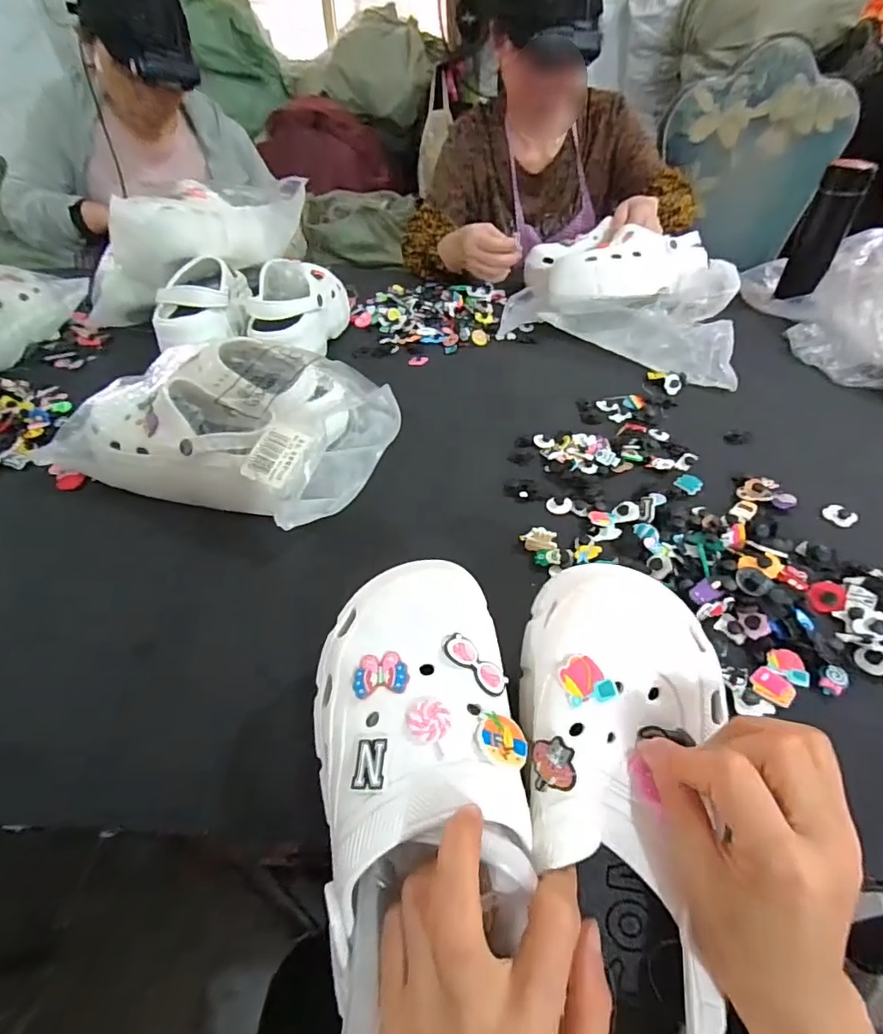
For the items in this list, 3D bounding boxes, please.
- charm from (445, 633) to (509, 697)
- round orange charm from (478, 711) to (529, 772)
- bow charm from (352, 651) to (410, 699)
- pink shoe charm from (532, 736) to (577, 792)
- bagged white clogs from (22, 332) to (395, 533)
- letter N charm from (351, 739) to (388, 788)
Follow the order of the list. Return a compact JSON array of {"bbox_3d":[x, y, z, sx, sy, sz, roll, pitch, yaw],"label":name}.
[{"bbox_3d":[0.019,0.080,0.281,0.039,0.005,0.015,42,56,12],"label":"charm"},{"bbox_3d":[0.032,0.113,0.260,0.028,0.004,0.028,32,37,-6],"label":"round orange charm"},{"bbox_3d":[-0.033,0.087,0.283,0.030,0.008,0.022,-1,45,-1],"label":"bow charm"},{"bbox_3d":[0.055,0.120,0.250,0.021,0.004,0.023,-18,53,29],"label":"pink shoe charm"},{"bbox_3d":[-0.223,-0.121,0.568,0.306,0.105,0.254,16,47,16],"label":"bagged white clogs"},{"bbox_3d":[-0.036,0.122,0.255,0.016,0.004,0.023,-7,50,14],"label":"letter N charm"}]

